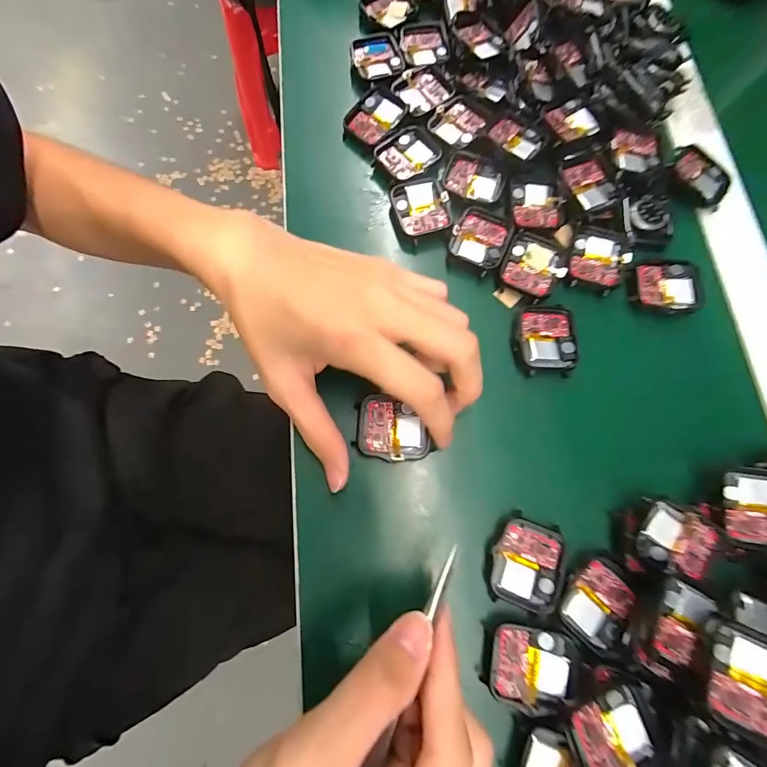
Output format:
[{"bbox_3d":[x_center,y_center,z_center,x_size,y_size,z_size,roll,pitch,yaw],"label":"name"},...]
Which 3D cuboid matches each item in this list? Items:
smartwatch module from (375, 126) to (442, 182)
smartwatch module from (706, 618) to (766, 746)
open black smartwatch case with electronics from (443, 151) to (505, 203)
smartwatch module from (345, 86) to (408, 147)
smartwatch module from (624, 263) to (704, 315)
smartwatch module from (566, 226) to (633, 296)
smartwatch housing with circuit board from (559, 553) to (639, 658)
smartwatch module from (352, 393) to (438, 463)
[{"bbox_3d":[0.019,-0.167,0.268,0.042,0.007,0.036,-34,79,-10],"label":"smartwatch module"},{"bbox_3d":[0.166,0.135,0.167,0.033,0.010,0.042,18,76,3],"label":"smartwatch module"},{"bbox_3d":[0.065,-0.146,0.262,0.041,0.004,0.035,18,76,3],"label":"open black smartwatch case with electronics"},{"bbox_3d":[-0.006,-0.198,0.275,0.036,0.010,0.040,38,78,7],"label":"smartwatch module"},{"bbox_3d":[0.186,-0.064,0.244,0.044,0.008,0.037,6,76,0],"label":"smartwatch module"},{"bbox_3d":[0.144,-0.083,0.248,0.036,0.007,0.045,21,76,3],"label":"smartwatch module"},{"bbox_3d":[0.116,0.116,0.196,0.037,0.005,0.044,36,77,7],"label":"smartwatch housing with circuit board"},{"bbox_3d":[0.007,0.026,0.218,0.045,0.007,0.037,6,76,0],"label":"smartwatch module"}]

